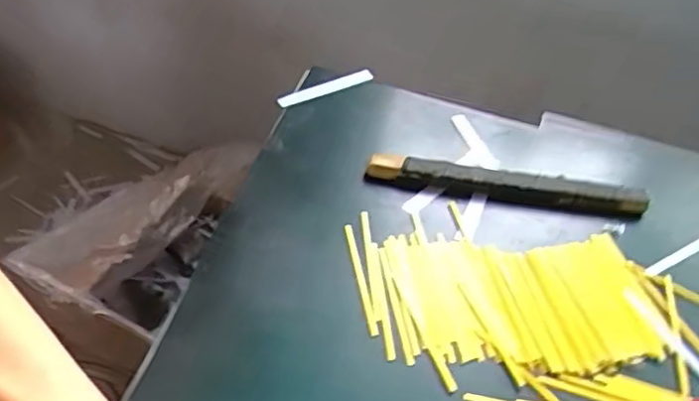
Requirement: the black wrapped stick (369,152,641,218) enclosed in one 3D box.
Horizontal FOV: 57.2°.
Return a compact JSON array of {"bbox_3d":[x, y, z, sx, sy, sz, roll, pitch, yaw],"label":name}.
[{"bbox_3d":[0.150,-0.016,0.617,0.261,0.021,0.026,9,48,2],"label":"black wrapped stick"}]

